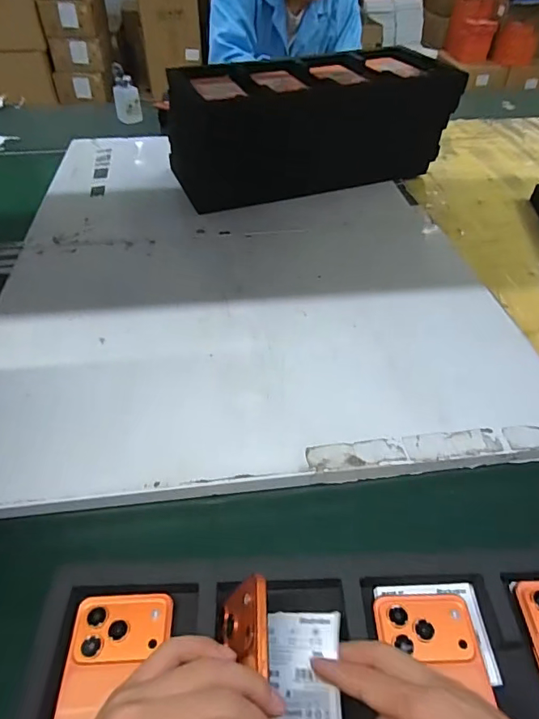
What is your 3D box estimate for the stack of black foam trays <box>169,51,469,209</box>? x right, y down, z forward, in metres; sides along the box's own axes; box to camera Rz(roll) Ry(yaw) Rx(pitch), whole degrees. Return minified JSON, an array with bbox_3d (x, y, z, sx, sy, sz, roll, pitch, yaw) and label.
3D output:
[{"bbox_3d":[0.072,-0.442,0.893,0.487,0.196,0.182,-13,47,-13],"label":"stack of black foam trays"}]

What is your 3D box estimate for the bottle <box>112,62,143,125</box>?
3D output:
[{"bbox_3d":[-0.372,-0.682,1.210,0.070,0.121,0.047,-10,46,-11],"label":"bottle"}]

